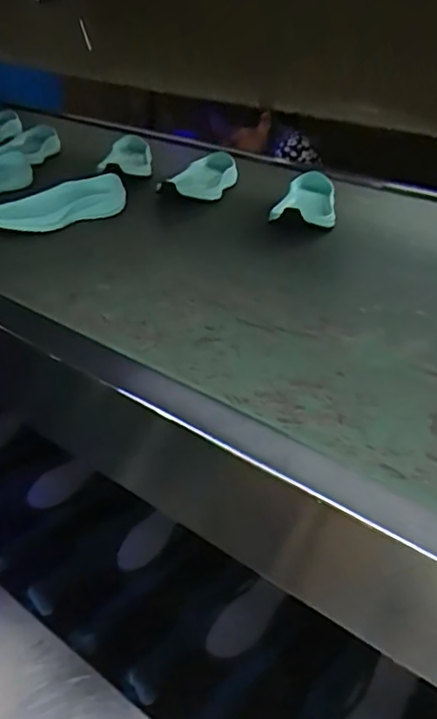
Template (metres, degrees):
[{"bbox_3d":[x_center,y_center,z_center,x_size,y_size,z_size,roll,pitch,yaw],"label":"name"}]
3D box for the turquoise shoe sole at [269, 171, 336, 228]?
[{"bbox_3d":[0.127,-0.230,0.835,0.084,0.034,0.185,9,32,9],"label":"turquoise shoe sole"}]

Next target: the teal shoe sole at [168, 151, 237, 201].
[{"bbox_3d":[-0.018,-0.293,0.939,0.074,0.046,0.185,13,35,11],"label":"teal shoe sole"}]

